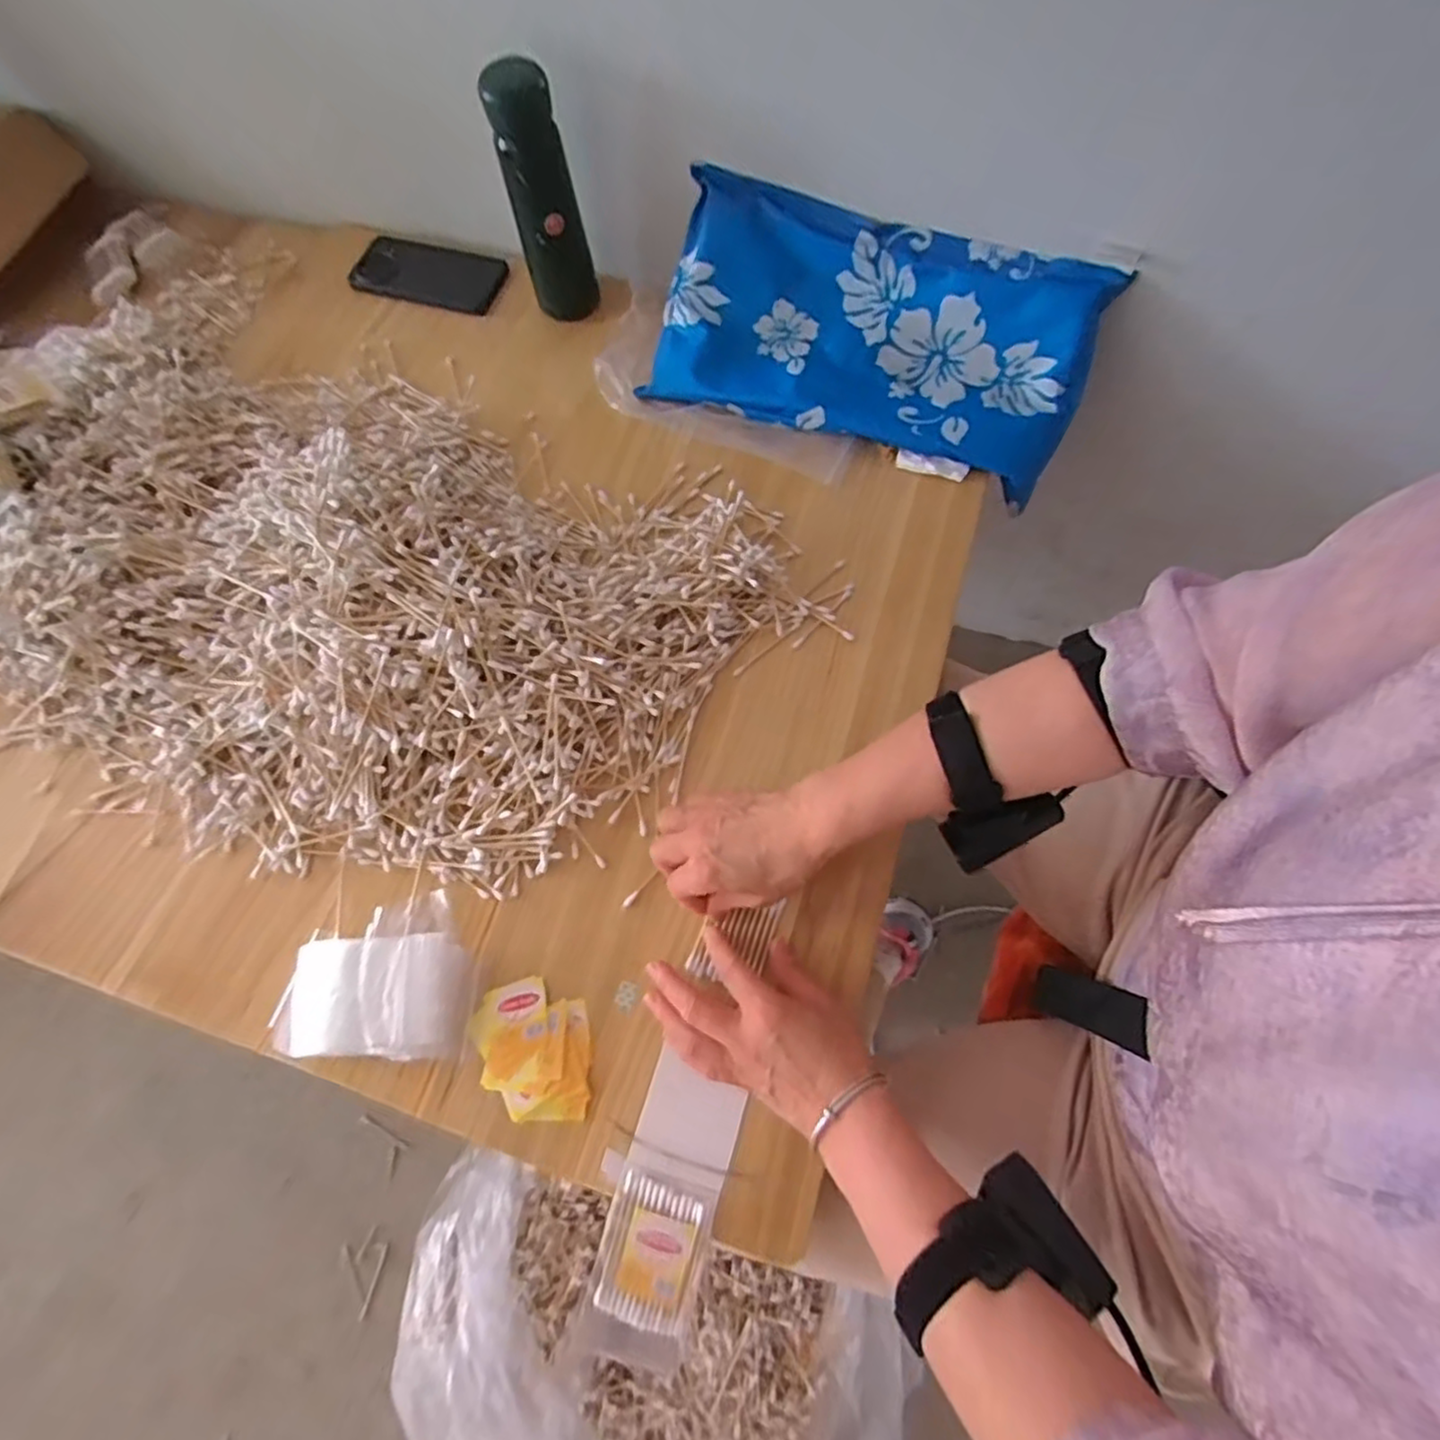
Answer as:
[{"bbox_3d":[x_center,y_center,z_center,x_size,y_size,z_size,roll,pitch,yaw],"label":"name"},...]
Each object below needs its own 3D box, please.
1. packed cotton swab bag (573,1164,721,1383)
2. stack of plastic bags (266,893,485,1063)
[{"bbox_3d":[-0.042,0.318,0.398,0.062,0.008,0.091,15,69,9],"label":"packed cotton swab bag"},{"bbox_3d":[-0.226,0.167,0.450,0.120,0.033,0.098,-1,68,2],"label":"stack of plastic bags"}]

